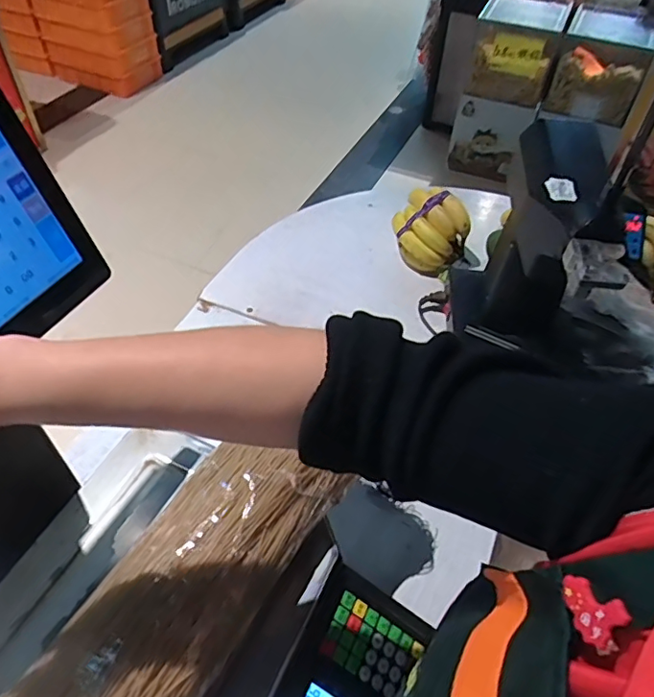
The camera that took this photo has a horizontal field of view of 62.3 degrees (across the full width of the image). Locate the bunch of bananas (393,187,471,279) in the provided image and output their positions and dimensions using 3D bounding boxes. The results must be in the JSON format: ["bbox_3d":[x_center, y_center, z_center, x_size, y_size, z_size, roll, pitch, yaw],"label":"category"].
[{"bbox_3d":[0.200,-0.223,1.071,0.147,0.155,0.096,15,51,9],"label":"bunch of bananas"}]

